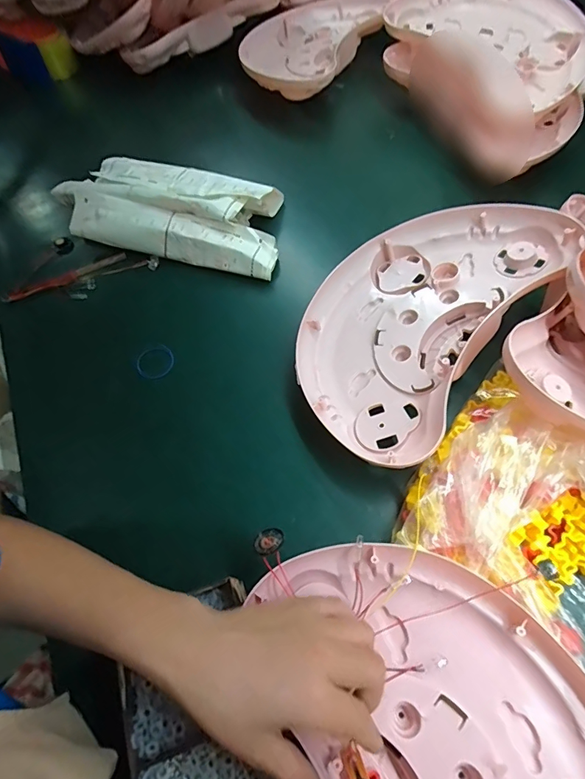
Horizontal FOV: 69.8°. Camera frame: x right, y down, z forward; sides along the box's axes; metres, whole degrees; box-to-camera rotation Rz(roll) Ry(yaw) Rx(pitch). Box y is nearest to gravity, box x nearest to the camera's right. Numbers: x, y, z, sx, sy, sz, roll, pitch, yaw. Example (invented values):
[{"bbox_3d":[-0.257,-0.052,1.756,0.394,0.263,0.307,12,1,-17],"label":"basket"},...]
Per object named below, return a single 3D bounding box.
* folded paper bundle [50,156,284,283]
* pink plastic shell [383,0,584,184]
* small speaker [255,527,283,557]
[{"bbox_3d":[-0.168,-0.264,0.601,0.339,0.047,0.166,15,63,11],"label":"folded paper bundle"},{"bbox_3d":[0.350,-0.538,0.682,0.299,0.136,0.387,-31,64,-13],"label":"pink plastic shell"},{"bbox_3d":[-0.020,0.128,0.354,0.025,0.004,0.025,-19,39,16],"label":"small speaker"}]

